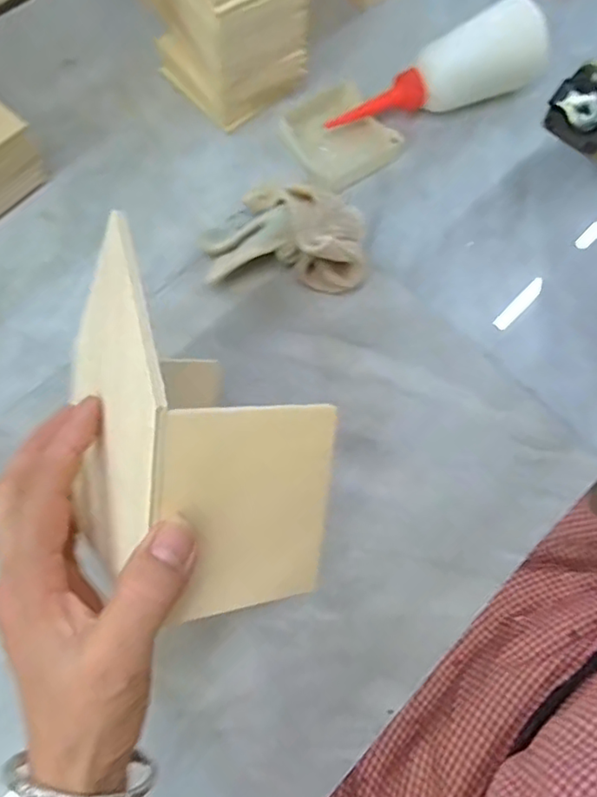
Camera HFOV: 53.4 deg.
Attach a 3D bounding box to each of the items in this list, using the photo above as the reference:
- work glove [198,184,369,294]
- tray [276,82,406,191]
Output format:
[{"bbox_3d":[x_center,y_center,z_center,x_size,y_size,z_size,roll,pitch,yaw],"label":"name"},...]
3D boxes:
[{"bbox_3d":[-0.009,-0.122,0.415,0.114,0.055,0.083,1,71,-2],"label":"work glove"},{"bbox_3d":[0.034,-0.210,0.470,0.079,0.014,0.079,-36,76,-14],"label":"tray"}]

